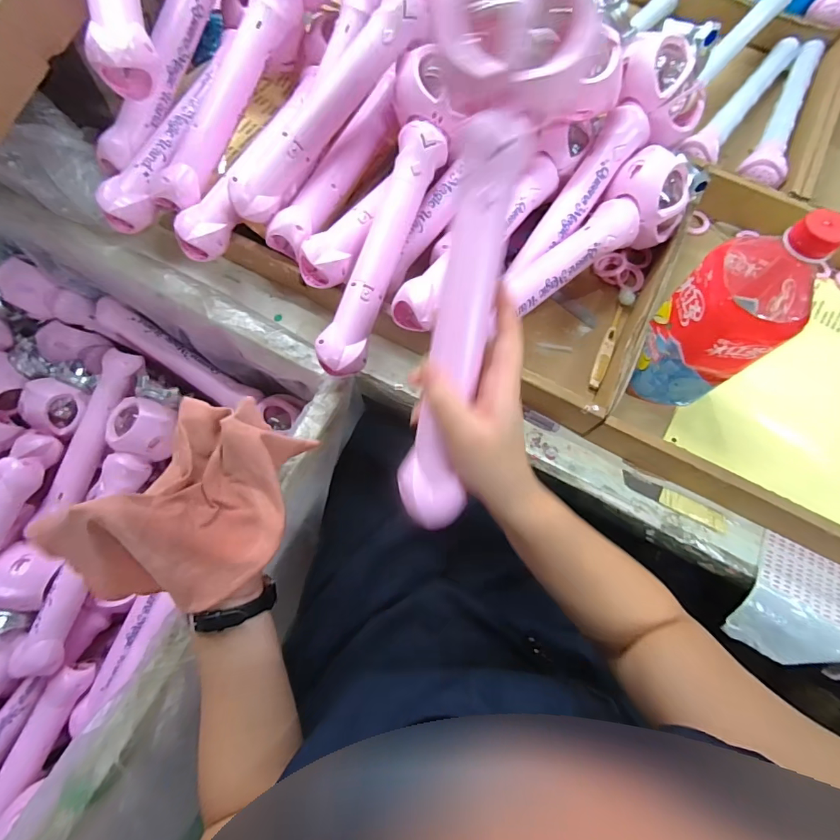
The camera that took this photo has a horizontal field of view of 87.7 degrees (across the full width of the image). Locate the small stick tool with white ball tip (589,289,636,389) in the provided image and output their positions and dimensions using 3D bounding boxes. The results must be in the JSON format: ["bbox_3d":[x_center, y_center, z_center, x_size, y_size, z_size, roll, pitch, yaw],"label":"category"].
[{"bbox_3d":[0.220,-0.095,0.502,0.017,0.012,0.137,24,73,6],"label":"small stick tool with white ball tip"}]

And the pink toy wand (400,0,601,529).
[{"bbox_3d":[0.036,-0.100,0.283,0.082,0.041,0.345,9,103,1],"label":"pink toy wand"}]

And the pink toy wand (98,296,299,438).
[{"bbox_3d":[-0.307,-0.066,0.594,0.313,0.042,0.060,27,74,7],"label":"pink toy wand"}]

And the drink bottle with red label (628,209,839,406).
[{"bbox_3d":[0.274,-0.094,0.394,0.103,0.213,0.092,-40,78,-13],"label":"drink bottle with red label"}]

